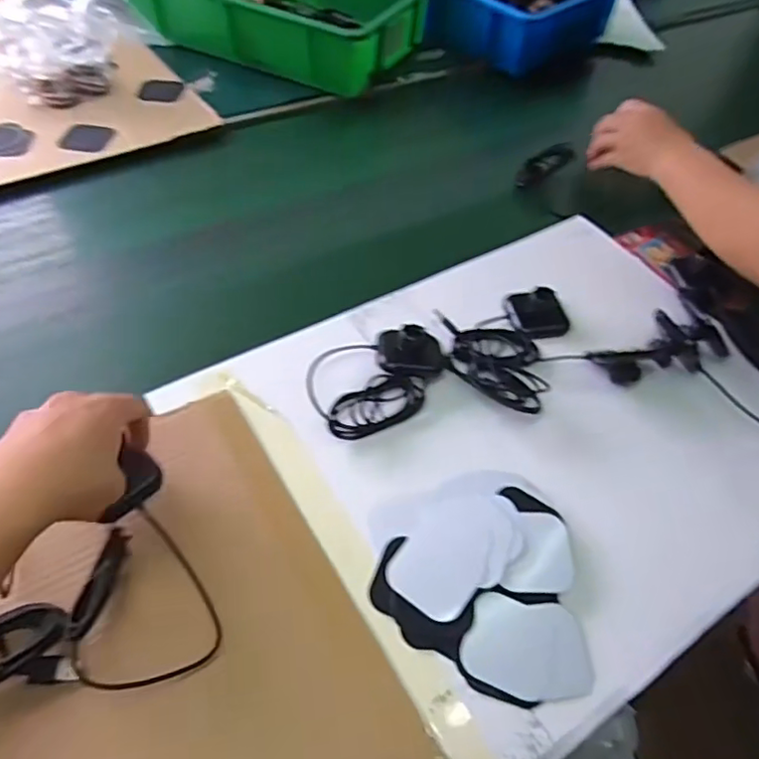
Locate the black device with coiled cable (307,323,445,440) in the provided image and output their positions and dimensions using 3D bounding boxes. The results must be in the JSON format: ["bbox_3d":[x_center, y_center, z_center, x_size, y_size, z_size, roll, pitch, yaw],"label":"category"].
[{"bbox_3d":[0.002,-0.006,0.515,0.133,0.029,0.081,-31,60,-27],"label":"black device with coiled cable"}]

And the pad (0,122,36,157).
[{"bbox_3d":[-0.436,-0.277,0.694,0.063,0.007,0.062,-23,57,-22],"label":"pad"}]

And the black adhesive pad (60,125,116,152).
[{"bbox_3d":[-0.350,-0.289,0.719,0.049,0.006,0.056,5,51,-2],"label":"black adhesive pad"}]

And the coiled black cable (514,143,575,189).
[{"bbox_3d":[0.207,-0.272,0.758,0.077,0.017,0.037,-26,46,26],"label":"coiled black cable"}]

